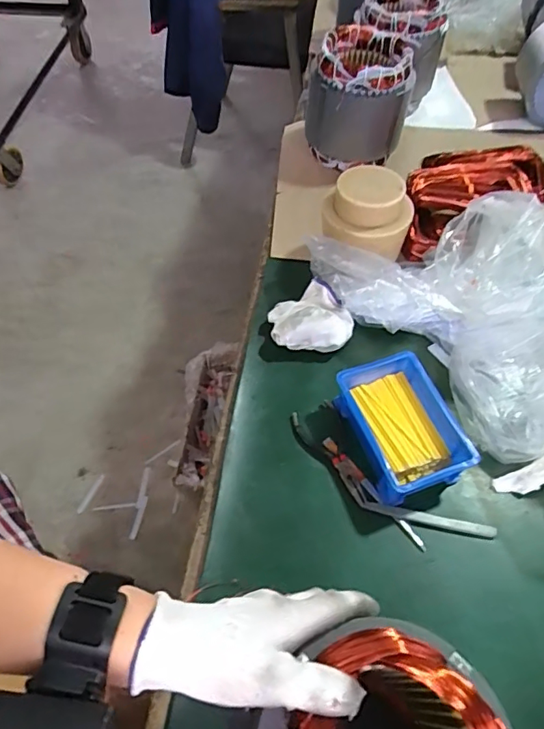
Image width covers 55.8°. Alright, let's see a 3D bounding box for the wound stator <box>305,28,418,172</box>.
[{"bbox_3d":[0.137,-0.421,0.831,0.148,0.178,0.138,0,57,0],"label":"wound stator"}]

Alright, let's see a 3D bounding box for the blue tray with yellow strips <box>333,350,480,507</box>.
[{"bbox_3d":[0.140,0.065,0.556,0.100,0.048,0.142,-16,58,-11],"label":"blue tray with yellow strips"}]

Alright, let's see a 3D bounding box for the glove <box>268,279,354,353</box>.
[{"bbox_3d":[0.049,-0.062,0.650,0.101,0.044,0.091,-1,57,-1],"label":"glove"}]

